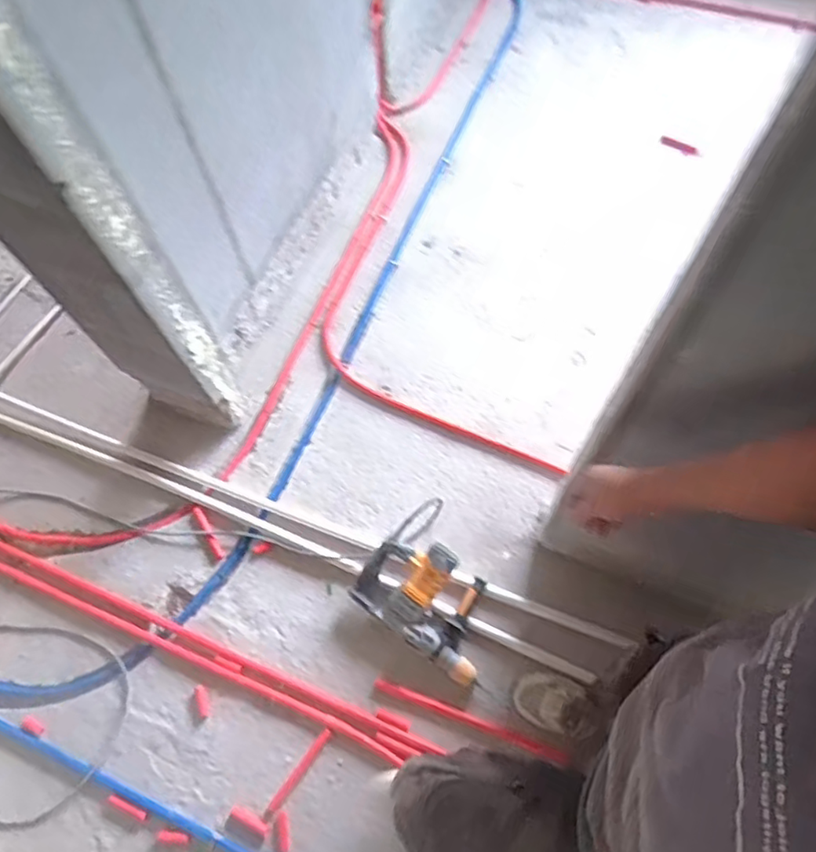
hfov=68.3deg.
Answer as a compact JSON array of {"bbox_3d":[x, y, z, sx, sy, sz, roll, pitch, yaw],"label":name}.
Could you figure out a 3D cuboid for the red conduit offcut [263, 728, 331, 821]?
[{"bbox_3d":[-0.243,0.771,1.334,0.023,0.014,0.213,34,69,17],"label":"red conduit offcut"}]

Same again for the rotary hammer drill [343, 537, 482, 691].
[{"bbox_3d":[0.055,0.413,1.433,0.358,0.110,0.219,34,69,17],"label":"rotary hammer drill"}]

